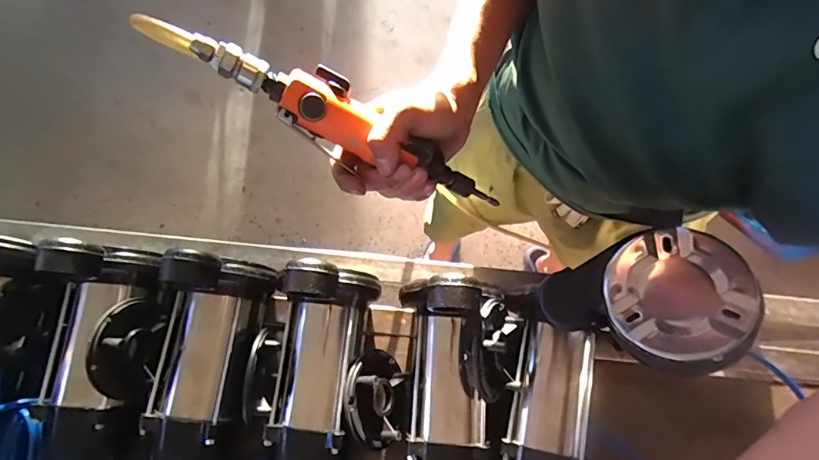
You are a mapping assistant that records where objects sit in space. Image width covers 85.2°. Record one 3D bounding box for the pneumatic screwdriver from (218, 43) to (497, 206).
[{"bbox_3d":[-0.030,-0.079,0.356,0.256,0.031,0.045,23,67,-26],"label":"pneumatic screwdriver"}]

